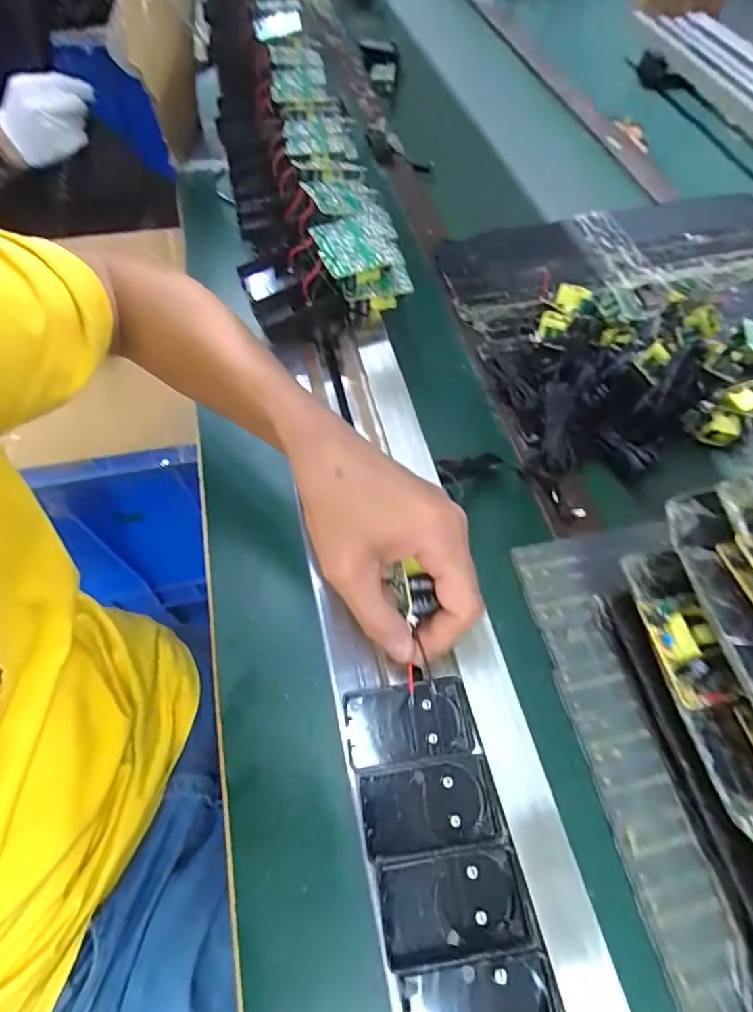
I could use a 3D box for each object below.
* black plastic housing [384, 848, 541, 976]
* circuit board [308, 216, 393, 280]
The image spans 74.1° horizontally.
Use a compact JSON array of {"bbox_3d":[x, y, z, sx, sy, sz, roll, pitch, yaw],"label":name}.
[{"bbox_3d":[0.039,0.206,0.256,0.070,0.024,0.044,-6,60,-5],"label":"black plastic housing"},{"bbox_3d":[-0.021,-0.237,0.452,0.065,0.008,0.073,-14,61,-10],"label":"circuit board"}]

